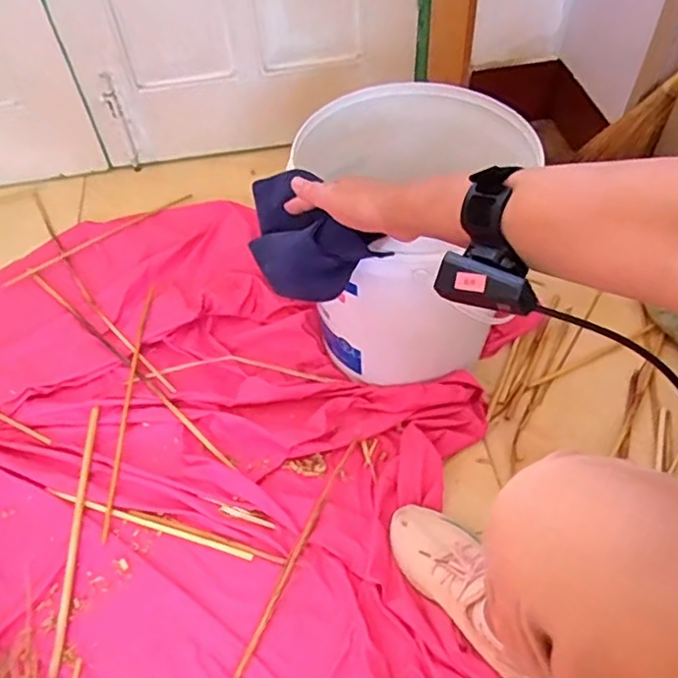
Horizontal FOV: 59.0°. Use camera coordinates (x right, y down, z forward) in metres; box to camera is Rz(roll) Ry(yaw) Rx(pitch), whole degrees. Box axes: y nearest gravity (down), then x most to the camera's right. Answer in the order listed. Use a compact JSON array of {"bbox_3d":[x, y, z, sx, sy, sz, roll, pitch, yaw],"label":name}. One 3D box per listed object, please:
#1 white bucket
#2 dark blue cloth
[{"bbox_3d":[0.055,-0.146,0.781,0.270,0.266,0.266,32,59,25],"label":"white bucket"},{"bbox_3d":[-0.040,-0.111,0.611,0.086,0.105,0.171,-29,58,-18],"label":"dark blue cloth"}]

